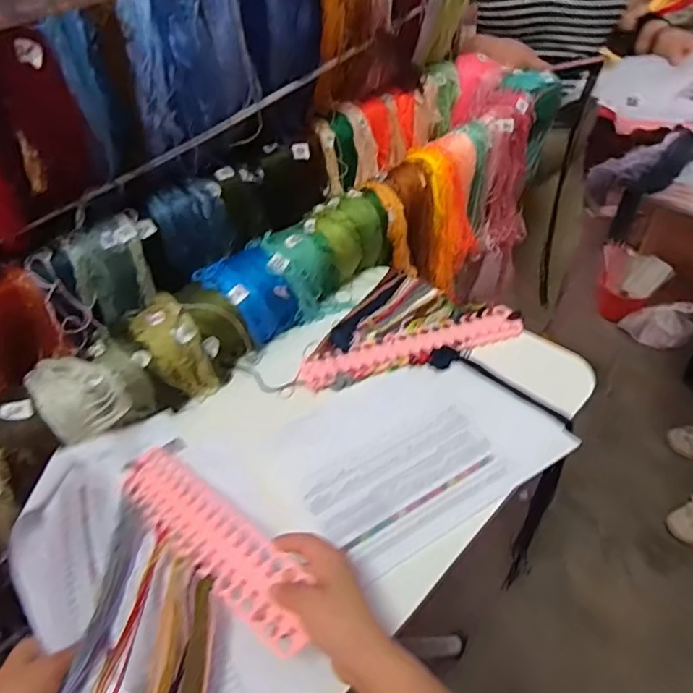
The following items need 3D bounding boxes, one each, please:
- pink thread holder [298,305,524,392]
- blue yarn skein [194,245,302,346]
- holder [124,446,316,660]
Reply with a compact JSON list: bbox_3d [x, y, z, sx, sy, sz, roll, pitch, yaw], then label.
[{"bbox_3d":[0.085,0.000,0.692,0.294,0.006,0.054,-15,54,-7],"label":"pink thread holder"},{"bbox_3d":[-0.135,-0.068,0.719,0.103,0.089,0.094,30,55,30],"label":"blue yarn skein"},{"bbox_3d":[-0.129,0.173,0.492,0.285,0.010,0.061,22,65,40],"label":"holder"}]

